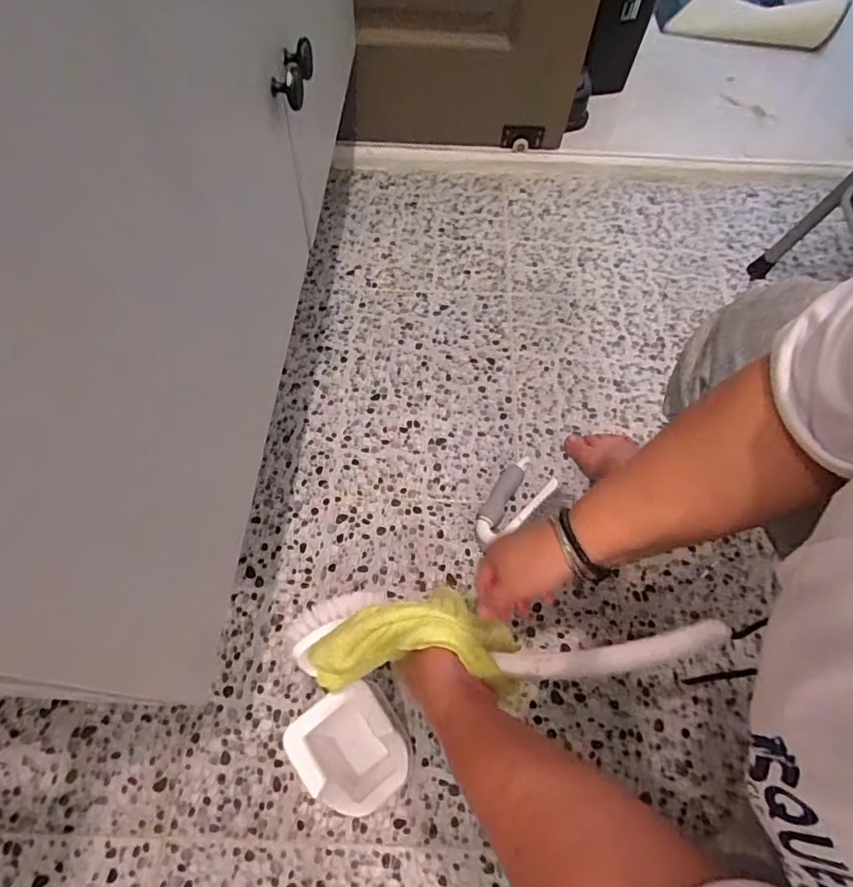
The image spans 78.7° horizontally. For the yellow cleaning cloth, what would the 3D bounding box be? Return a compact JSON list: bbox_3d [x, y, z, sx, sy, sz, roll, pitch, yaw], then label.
[{"bbox_3d":[-0.014,0.172,0.455,0.176,0.087,0.091,-6,62,5],"label":"yellow cleaning cloth"}]

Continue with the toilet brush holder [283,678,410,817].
[{"bbox_3d":[-0.077,0.324,0.550,0.089,0.113,0.107,-34,69,-18],"label":"toilet brush holder"}]

